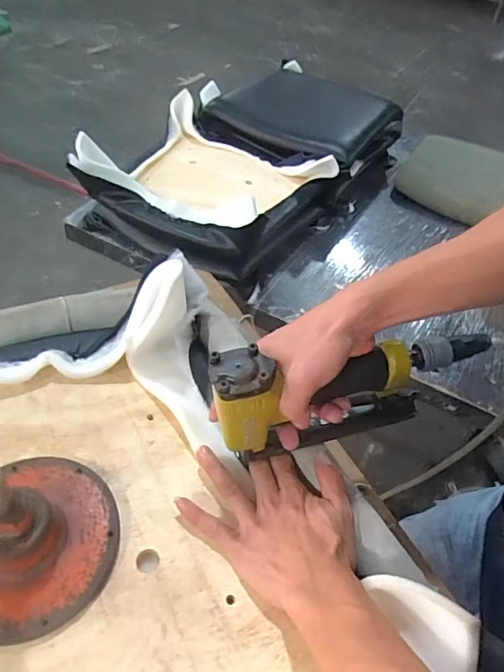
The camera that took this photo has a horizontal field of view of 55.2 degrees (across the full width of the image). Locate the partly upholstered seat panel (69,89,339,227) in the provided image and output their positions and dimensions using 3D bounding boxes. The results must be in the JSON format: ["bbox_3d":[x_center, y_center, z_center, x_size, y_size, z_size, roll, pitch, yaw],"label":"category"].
[{"bbox_3d":[-0.116,-0.416,1.154,0.492,0.122,0.478,31,52,20],"label":"partly upholstered seat panel"}]

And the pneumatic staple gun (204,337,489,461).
[{"bbox_3d":[0.080,0.051,0.438,0.247,0.120,0.045,-5,49,-20],"label":"pneumatic staple gun"}]

